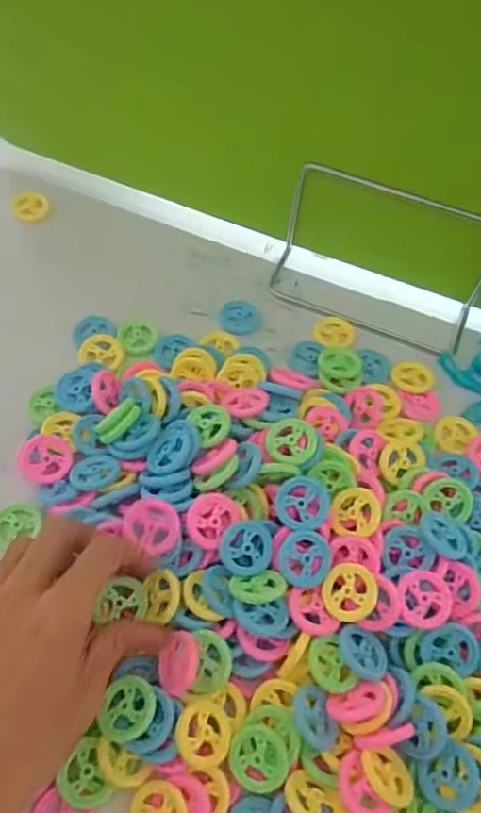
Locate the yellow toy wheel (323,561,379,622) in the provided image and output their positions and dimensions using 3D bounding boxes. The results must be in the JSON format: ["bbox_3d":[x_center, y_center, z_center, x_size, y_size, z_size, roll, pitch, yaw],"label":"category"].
[{"bbox_3d":[0.058,0.098,0.328,0.029,0.005,0.029,-8,67,21],"label":"yellow toy wheel"}]

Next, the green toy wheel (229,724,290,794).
[{"bbox_3d":[0.009,0.172,0.303,0.028,0.011,0.027,2,59,-3],"label":"green toy wheel"}]

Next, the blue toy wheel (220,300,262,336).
[{"bbox_3d":[0.000,-0.067,0.456,0.029,0.004,0.034,-16,62,-13],"label":"blue toy wheel"}]

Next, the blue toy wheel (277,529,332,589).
[{"bbox_3d":[0.035,0.083,0.334,0.028,0.005,0.030,3,79,-13],"label":"blue toy wheel"}]

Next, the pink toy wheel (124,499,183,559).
[{"bbox_3d":[-0.046,0.063,0.332,0.029,0.011,0.029,0,86,-4],"label":"pink toy wheel"}]

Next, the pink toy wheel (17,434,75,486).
[{"bbox_3d":[-0.118,0.032,0.374,0.032,0.007,0.029,18,74,0],"label":"pink toy wheel"}]

